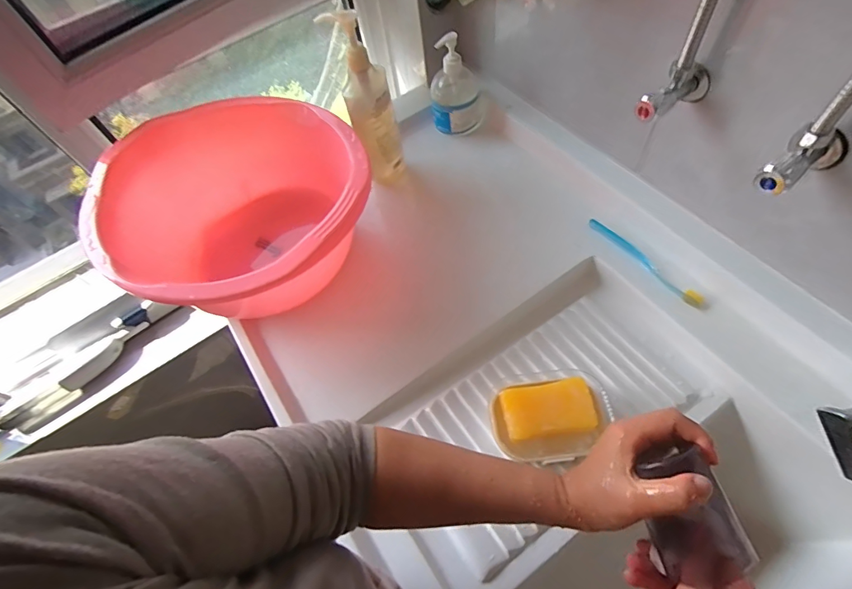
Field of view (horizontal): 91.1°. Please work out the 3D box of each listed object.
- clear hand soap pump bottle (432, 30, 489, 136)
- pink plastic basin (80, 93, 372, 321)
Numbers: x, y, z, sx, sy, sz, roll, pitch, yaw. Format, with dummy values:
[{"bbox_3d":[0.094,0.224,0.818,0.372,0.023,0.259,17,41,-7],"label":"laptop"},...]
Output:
[{"bbox_3d":[0.054,-0.368,0.755,0.092,0.164,0.075,-4,60,6],"label":"clear hand soap pump bottle"},{"bbox_3d":[-0.264,-0.103,0.638,0.361,0.230,0.362,-3,60,6],"label":"pink plastic basin"}]

